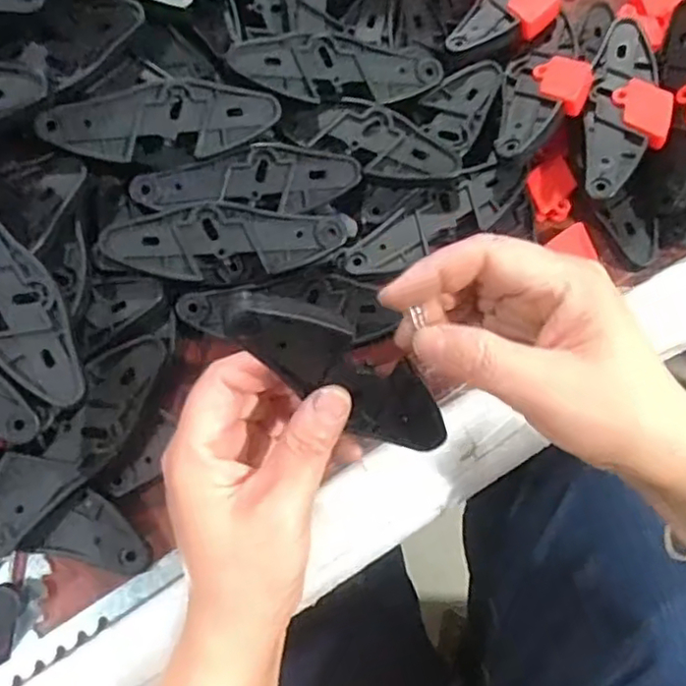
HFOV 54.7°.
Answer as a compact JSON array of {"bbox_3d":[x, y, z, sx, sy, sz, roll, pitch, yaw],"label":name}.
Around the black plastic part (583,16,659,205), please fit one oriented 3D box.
[{"bbox_3d":[0.164,-0.140,0.393,0.034,0.007,0.121,9,72,17],"label":"black plastic part"}]

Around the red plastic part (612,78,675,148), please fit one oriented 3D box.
[{"bbox_3d":[0.177,-0.136,0.387,0.030,0.006,0.040,-45,68,-3],"label":"red plastic part"}]

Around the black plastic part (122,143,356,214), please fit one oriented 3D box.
[{"bbox_3d":[-0.054,-0.093,0.377,0.123,0.016,0.034,-3,70,-4],"label":"black plastic part"}]

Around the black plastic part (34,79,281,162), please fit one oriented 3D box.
[{"bbox_3d":[-0.097,-0.121,0.361,0.122,0.014,0.038,-9,95,-14],"label":"black plastic part"}]

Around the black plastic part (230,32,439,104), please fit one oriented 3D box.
[{"bbox_3d":[-0.001,-0.159,0.386,0.123,0.007,0.038,-5,88,-17],"label":"black plastic part"}]

